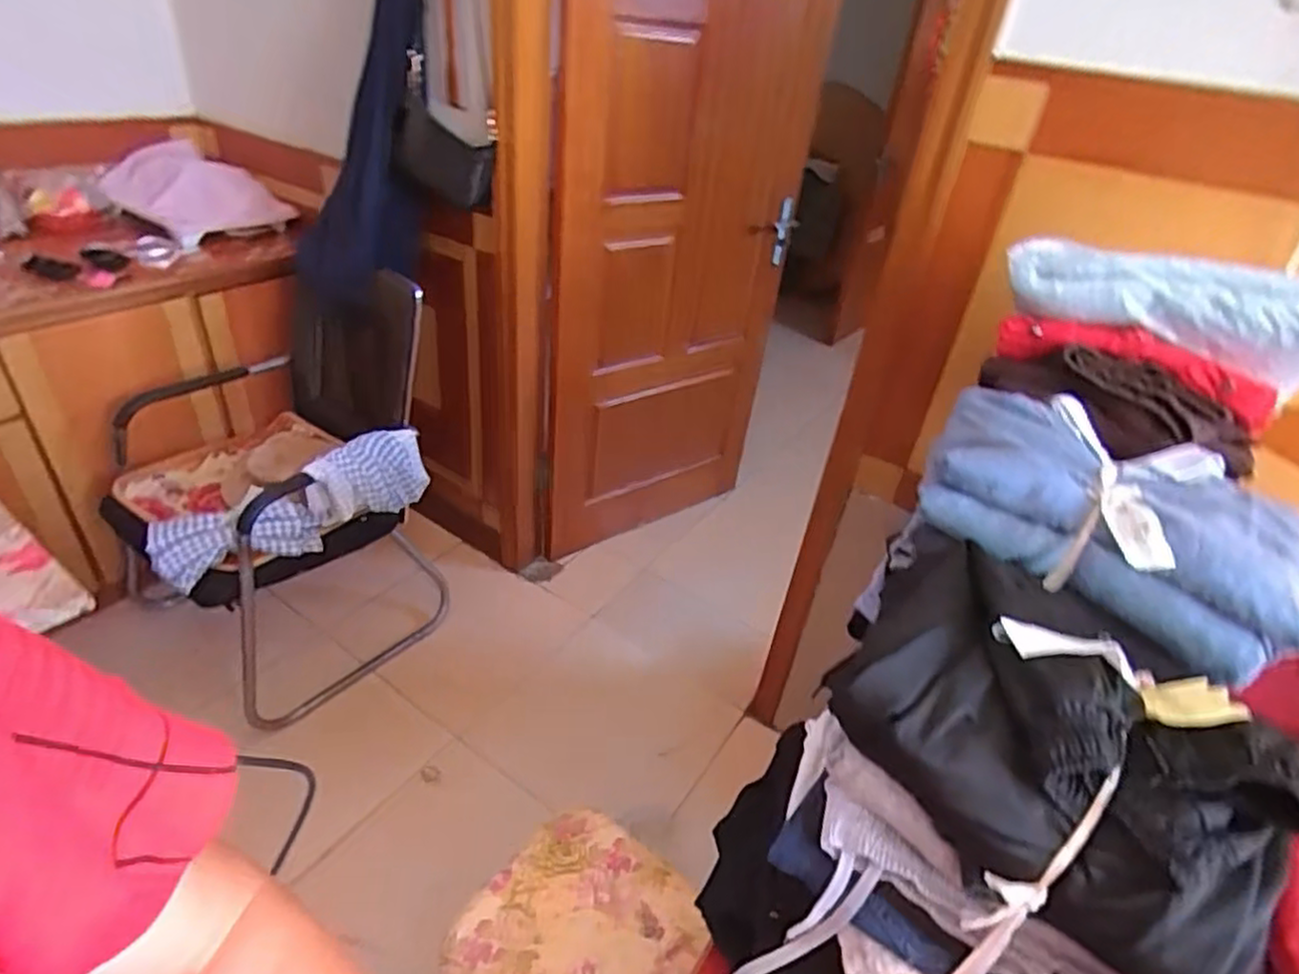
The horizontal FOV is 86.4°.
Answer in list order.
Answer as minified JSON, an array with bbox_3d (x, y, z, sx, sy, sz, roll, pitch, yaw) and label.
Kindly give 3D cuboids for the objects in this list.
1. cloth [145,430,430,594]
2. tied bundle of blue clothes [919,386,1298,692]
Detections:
[{"bbox_3d":[-0.732,0.043,1.447,0.539,0.189,0.123,-25,41,-20],"label":"cloth"},{"bbox_3d":[0.417,0.017,0.645,0.302,0.086,0.235,27,39,26],"label":"tied bundle of blue clothes"}]

